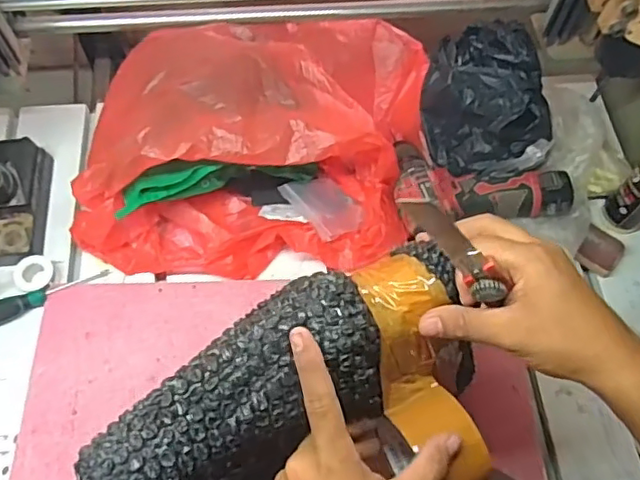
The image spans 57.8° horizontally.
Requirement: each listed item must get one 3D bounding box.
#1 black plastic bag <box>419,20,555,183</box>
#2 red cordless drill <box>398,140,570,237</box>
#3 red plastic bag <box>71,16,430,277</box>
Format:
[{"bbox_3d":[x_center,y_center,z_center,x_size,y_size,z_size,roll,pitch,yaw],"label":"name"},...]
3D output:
[{"bbox_3d":[0.204,-0.162,0.696,0.171,0.117,0.133,26,67,11],"label":"black plastic bag"},{"bbox_3d":[0.193,-0.075,0.715,0.201,0.061,0.131,-4,66,-4],"label":"red cordless drill"},{"bbox_3d":[-0.074,-0.127,0.682,0.419,0.149,0.299,-3,66,-3],"label":"red plastic bag"}]

